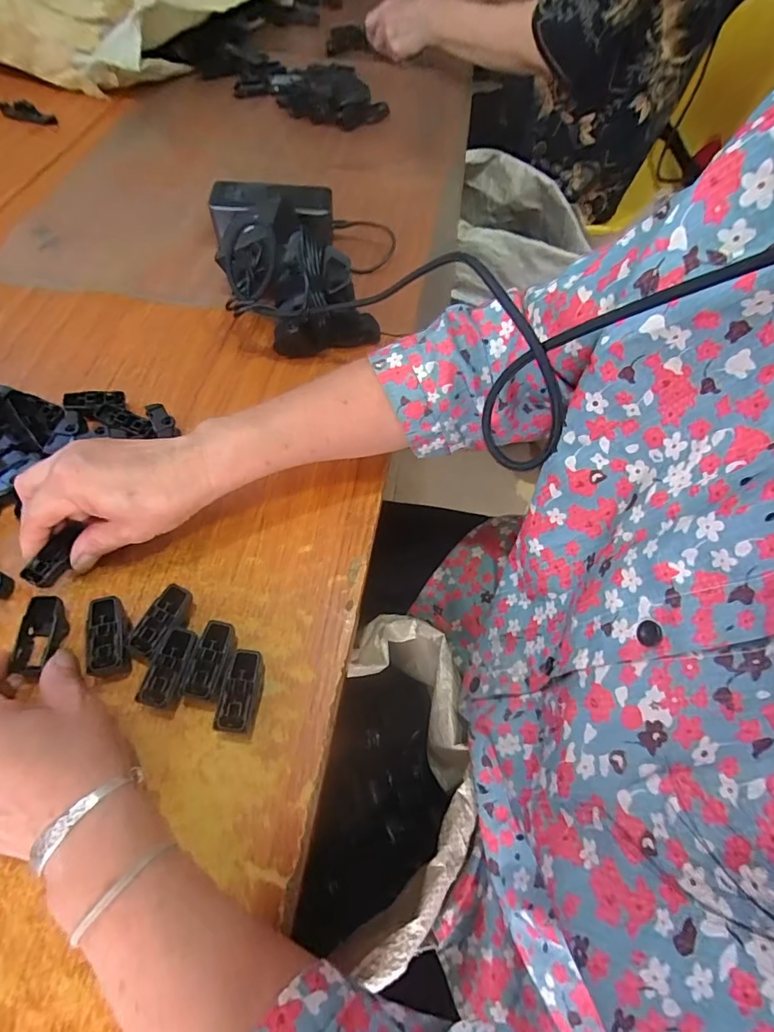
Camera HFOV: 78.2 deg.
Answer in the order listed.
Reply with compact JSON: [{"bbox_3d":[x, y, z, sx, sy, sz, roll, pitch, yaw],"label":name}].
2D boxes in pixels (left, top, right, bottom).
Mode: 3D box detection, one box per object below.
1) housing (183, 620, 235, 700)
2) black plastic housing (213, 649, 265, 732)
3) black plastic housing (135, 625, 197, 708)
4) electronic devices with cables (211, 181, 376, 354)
[{"bbox_3d":[-0.116,0.098,0.320,0.023,0.019,0.049,10,61,2],"label":"housing"},{"bbox_3d":[-0.094,0.115,0.311,0.024,0.020,0.049,6,61,0],"label":"black plastic housing"},{"bbox_3d":[-0.142,0.101,0.316,0.024,0.021,0.049,10,61,3],"label":"black plastic housing"},{"bbox_3d":[-0.101,-0.264,0.482,0.133,0.065,0.238,-14,63,-11],"label":"electronic devices with cables"}]

